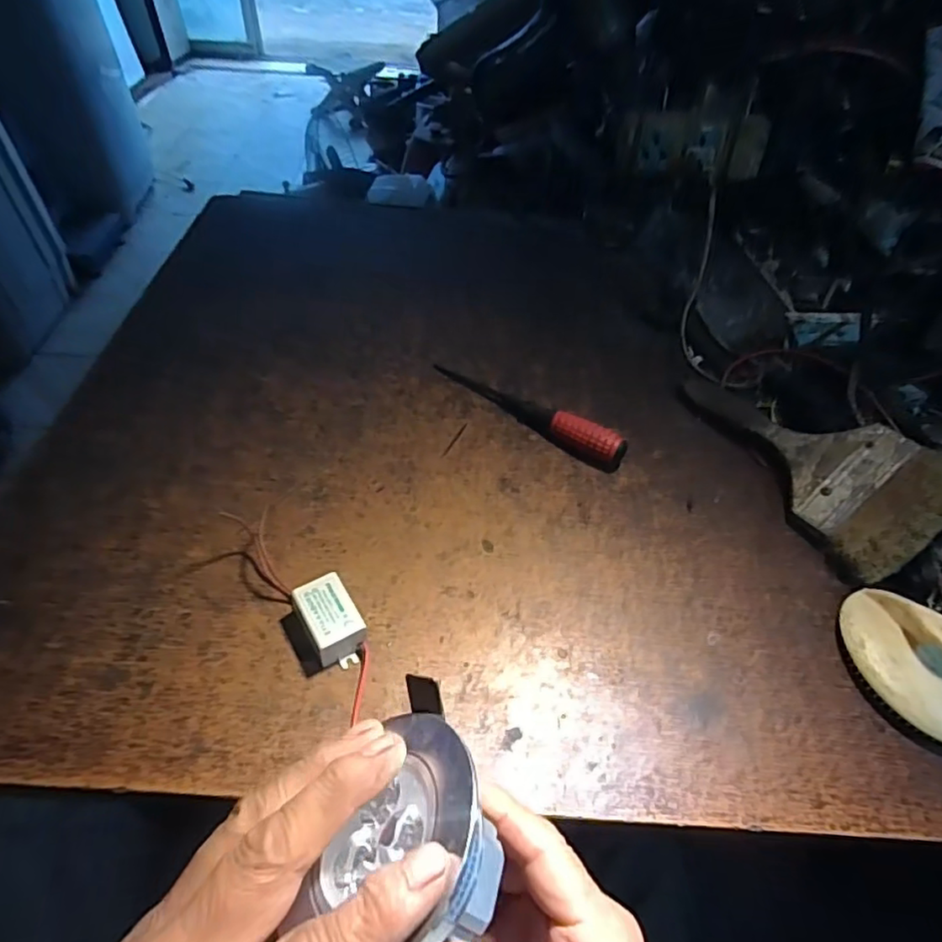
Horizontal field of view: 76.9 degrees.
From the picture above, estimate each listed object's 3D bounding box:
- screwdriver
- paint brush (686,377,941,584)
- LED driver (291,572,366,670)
[{"bbox_3d":[0.041,-0.048,0.460,0.166,0.019,0.020,29,52,20],"label":"screwdriver"},{"bbox_3d":[0.255,-0.023,0.433,0.095,0.015,0.196,-34,48,9],"label":"paint brush"},{"bbox_3d":[-0.078,0.083,0.328,0.028,0.023,0.044,-26,55,-24],"label":"LED driver"}]

